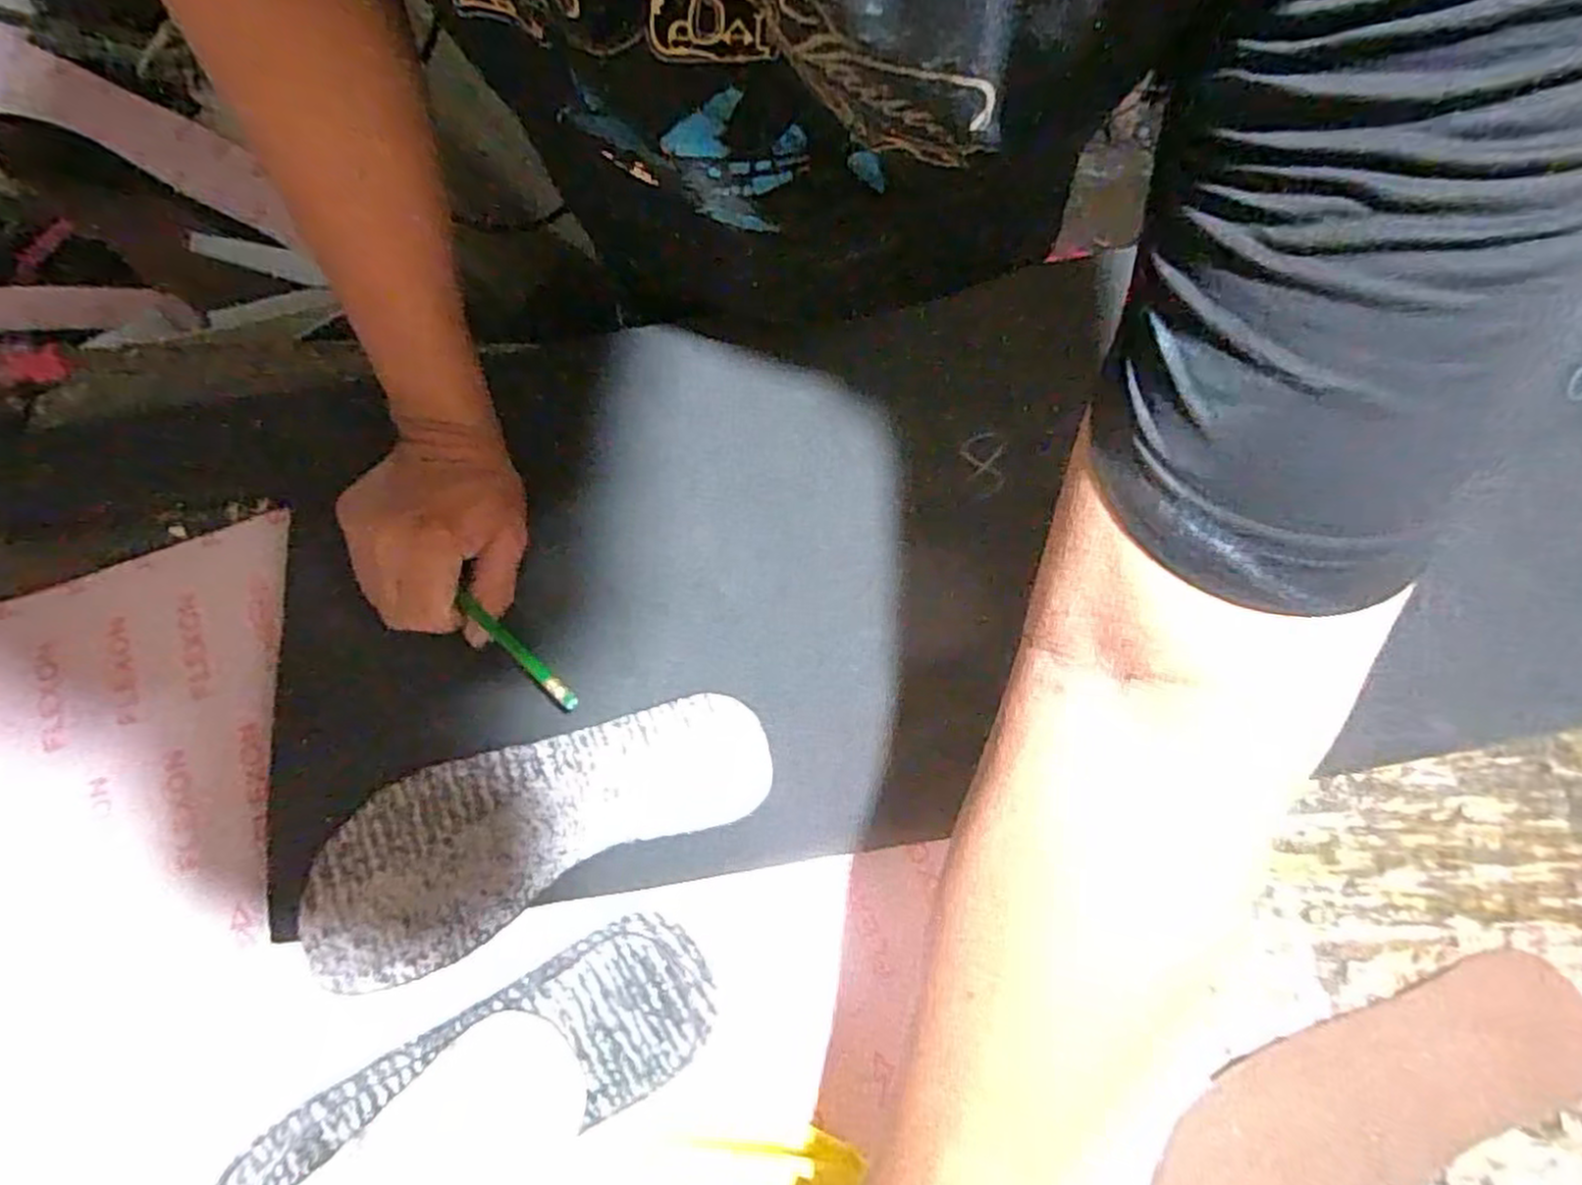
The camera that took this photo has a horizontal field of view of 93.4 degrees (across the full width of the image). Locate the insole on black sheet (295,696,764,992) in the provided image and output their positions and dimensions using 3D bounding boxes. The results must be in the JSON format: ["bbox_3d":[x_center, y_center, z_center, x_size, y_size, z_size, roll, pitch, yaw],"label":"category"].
[{"bbox_3d":[-0.132,0.120,0.392,0.241,0.005,0.090,-22,74,-8],"label":"insole on black sheet"}]

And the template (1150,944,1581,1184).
[{"bbox_3d":[0.282,0.257,0.360,0.249,0.005,0.087,-28,73,-10],"label":"template"}]

